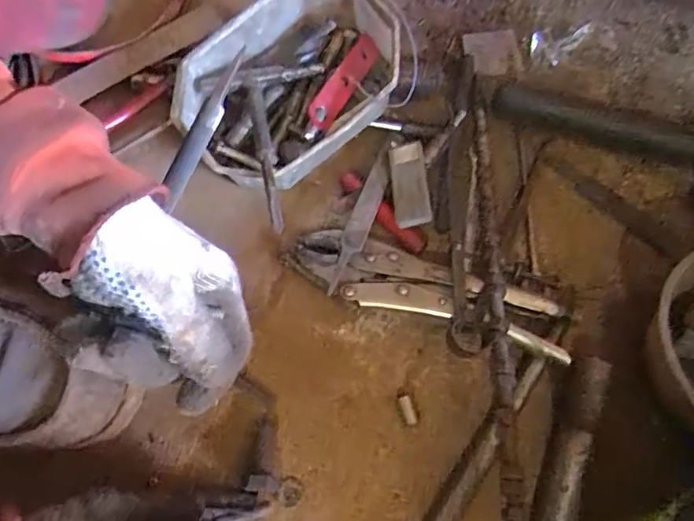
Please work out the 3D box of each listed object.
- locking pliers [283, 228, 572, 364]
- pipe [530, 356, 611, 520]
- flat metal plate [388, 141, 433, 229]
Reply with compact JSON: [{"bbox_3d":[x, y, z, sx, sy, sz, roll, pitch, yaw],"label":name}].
[{"bbox_3d":[0.055,0.020,0.416,0.213,0.031,0.058,15,68,11],"label":"locking pliers"},{"bbox_3d":[0.142,0.134,0.356,0.026,0.031,0.146,19,69,13],"label":"pipe"},{"bbox_3d":[0.051,-0.064,0.444,0.029,0.015,0.076,-7,65,2],"label":"flat metal plate"}]

